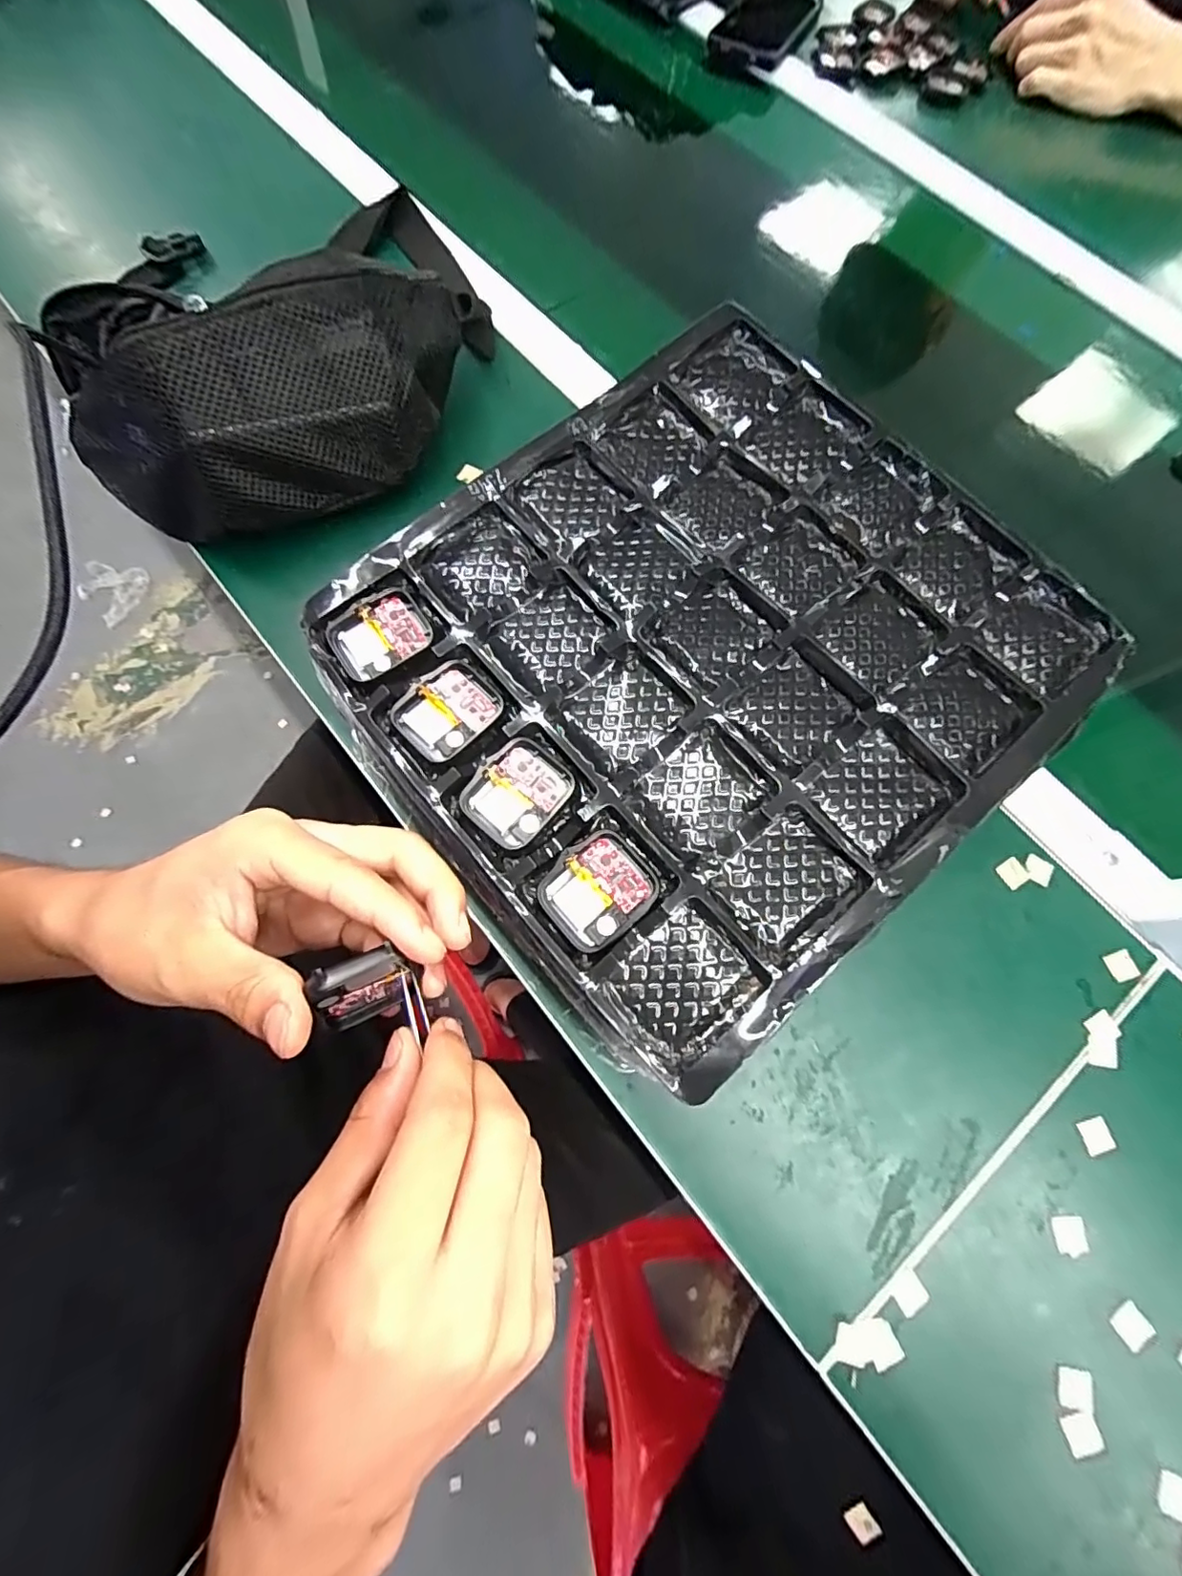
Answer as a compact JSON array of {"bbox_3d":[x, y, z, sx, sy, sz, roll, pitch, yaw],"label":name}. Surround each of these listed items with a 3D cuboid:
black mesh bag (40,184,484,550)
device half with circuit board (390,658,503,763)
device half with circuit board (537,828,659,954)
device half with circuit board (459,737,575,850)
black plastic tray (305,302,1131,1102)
[{"bbox_3d":[-0.191,-0.274,0.361,0.294,0.097,0.130,-31,77,-10],"label":"black mesh bag"},{"bbox_3d":[-0.062,-0.034,0.244,0.035,0.007,0.043,43,77,10],"label":"device half with circuit board"},{"bbox_3d":[0.003,0.041,0.223,0.043,0.008,0.037,-38,78,-11],"label":"device half with circuit board"},{"bbox_3d":[-0.031,0.002,0.235,0.036,0.006,0.043,40,77,10],"label":"device half with circuit board"},{"bbox_3d":[0.053,-0.066,0.251,0.297,0.021,0.260,-41,78,-12],"label":"black plastic tray"}]

